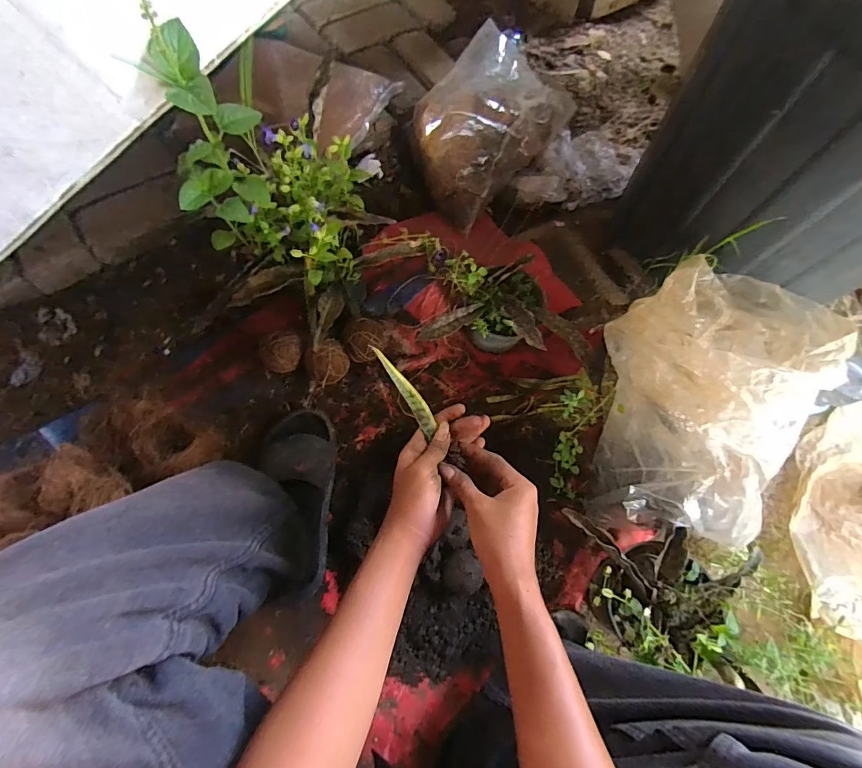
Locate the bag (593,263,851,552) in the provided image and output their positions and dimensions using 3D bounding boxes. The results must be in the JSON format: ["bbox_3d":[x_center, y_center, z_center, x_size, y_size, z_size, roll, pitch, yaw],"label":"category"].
[{"bbox_3d":[0.342,0.019,0.558,0.220,0.230,0.324,7,68,0],"label":"bag"}]

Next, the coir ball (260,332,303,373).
[{"bbox_3d":[-0.241,-0.049,0.699,0.063,0.063,0.069,1,68,-2],"label":"coir ball"}]

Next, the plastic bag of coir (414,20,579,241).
[{"bbox_3d":[0.101,-0.491,0.788,0.190,0.243,0.284,40,72,12],"label":"plastic bag of coir"}]

